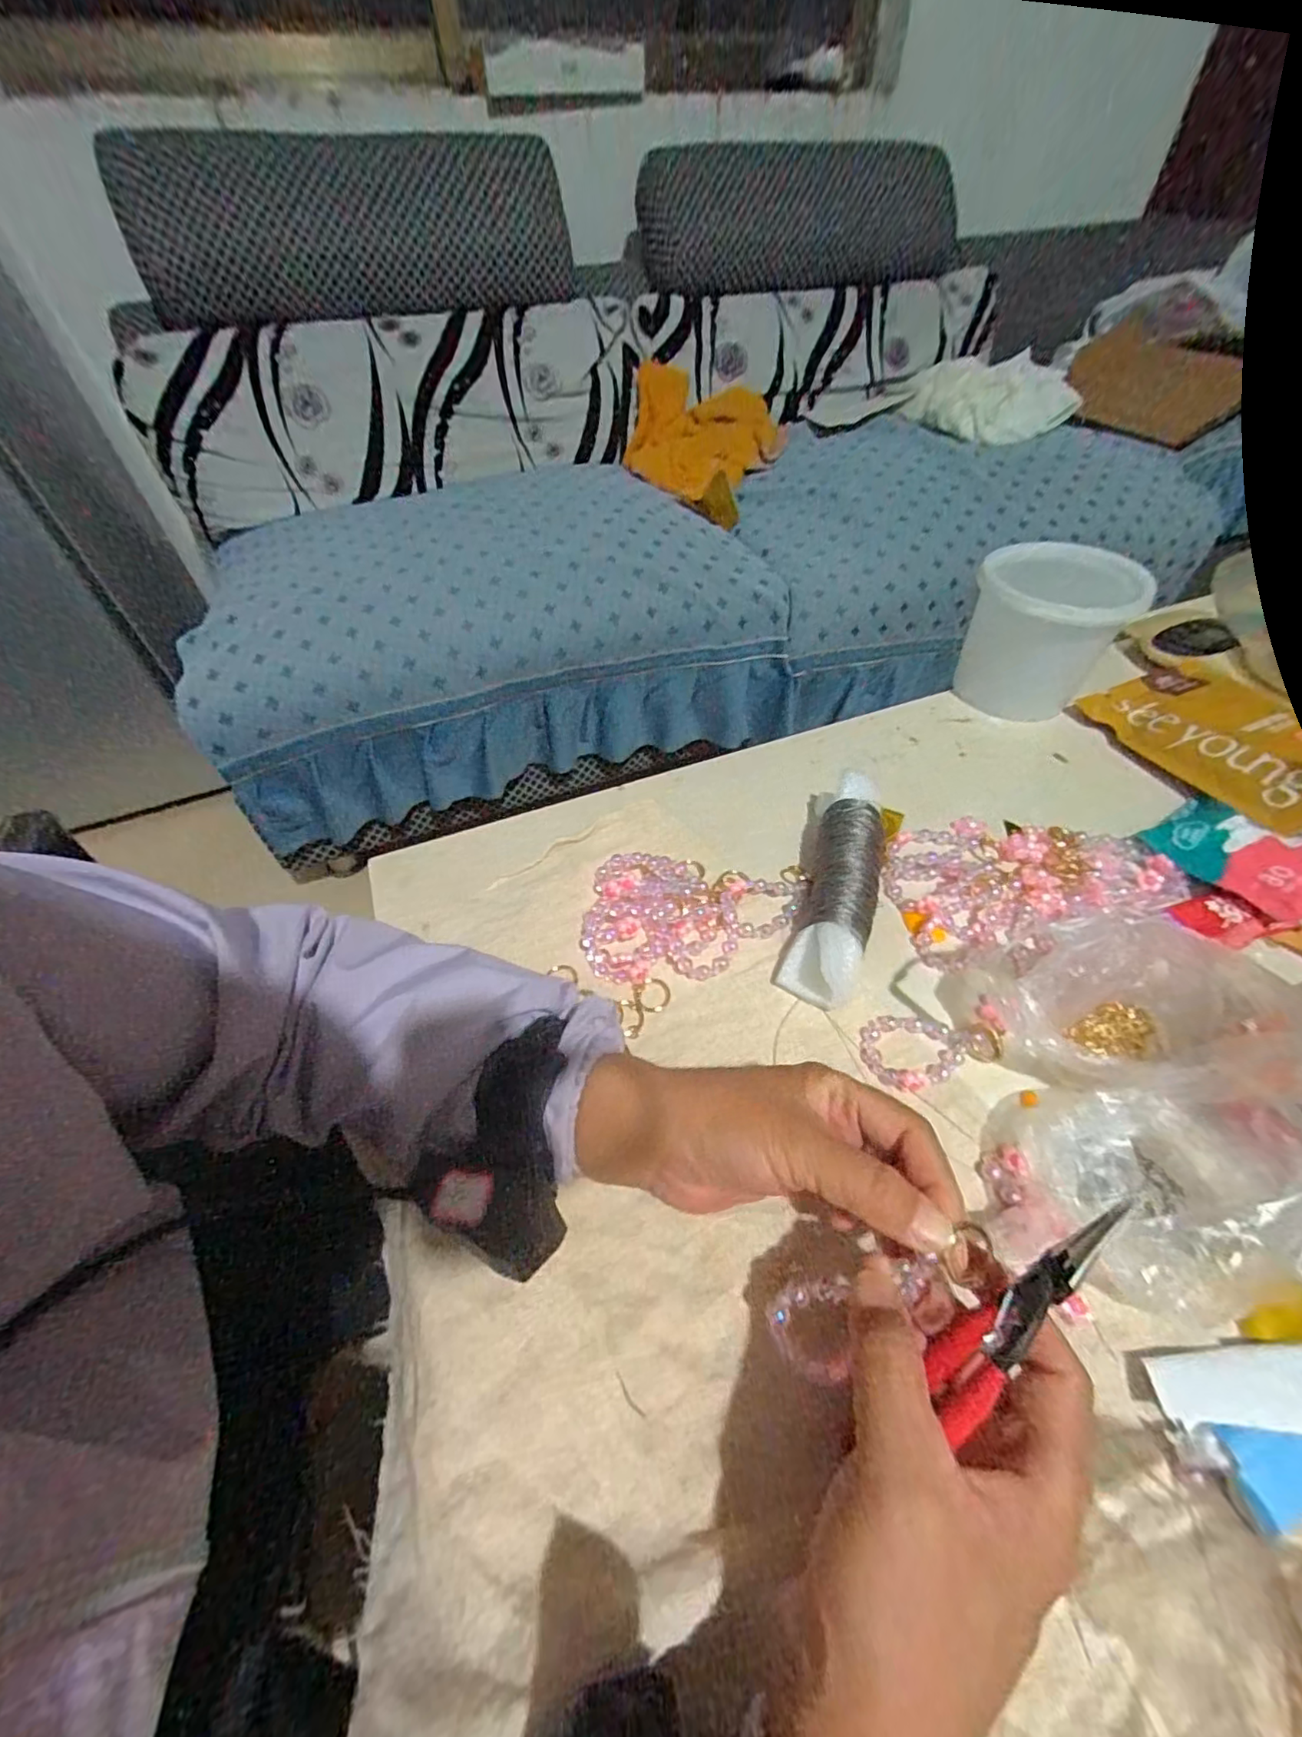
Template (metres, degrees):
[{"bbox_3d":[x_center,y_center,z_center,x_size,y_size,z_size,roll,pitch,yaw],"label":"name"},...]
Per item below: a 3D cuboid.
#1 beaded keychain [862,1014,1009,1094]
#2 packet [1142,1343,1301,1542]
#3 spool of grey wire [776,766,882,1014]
[{"bbox_3d":[0.163,0.101,0.346,0.082,0.008,0.045,-17,51,-11],"label":"beaded keychain"},{"bbox_3d":[0.261,0.223,0.235,0.102,0.013,0.049,-6,50,-2],"label":"packet"},{"bbox_3d":[0.129,0.007,0.405,0.054,0.039,0.183,15,53,15],"label":"spool of grey wire"}]

